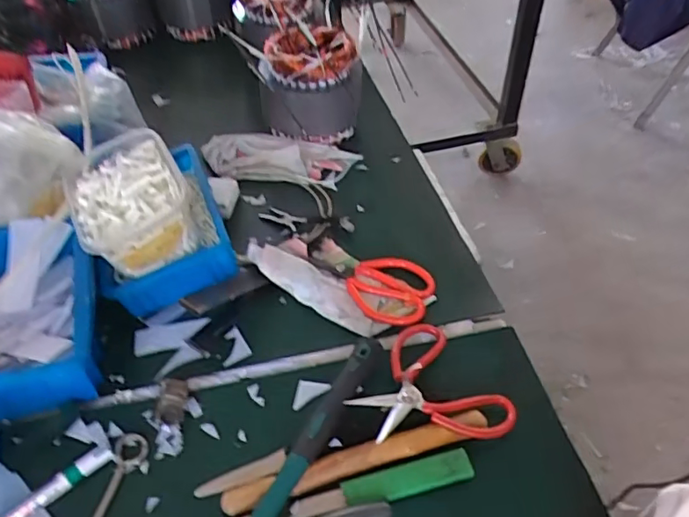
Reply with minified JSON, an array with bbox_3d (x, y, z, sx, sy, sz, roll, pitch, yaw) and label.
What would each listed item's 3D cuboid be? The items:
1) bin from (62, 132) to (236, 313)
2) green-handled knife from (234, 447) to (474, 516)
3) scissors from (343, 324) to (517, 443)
[{"bbox_3d":[-0.222,-0.049,0.662,0.141,0.142,0.176,-18,50,-13],"label":"bin"},{"bbox_3d":[-0.018,0.214,0.505,0.269,0.008,0.026,-12,48,-7],"label":"green-handled knife"},{"bbox_3d":[0.075,0.129,0.553,0.130,0.024,0.139,-2,48,2],"label":"scissors"}]

